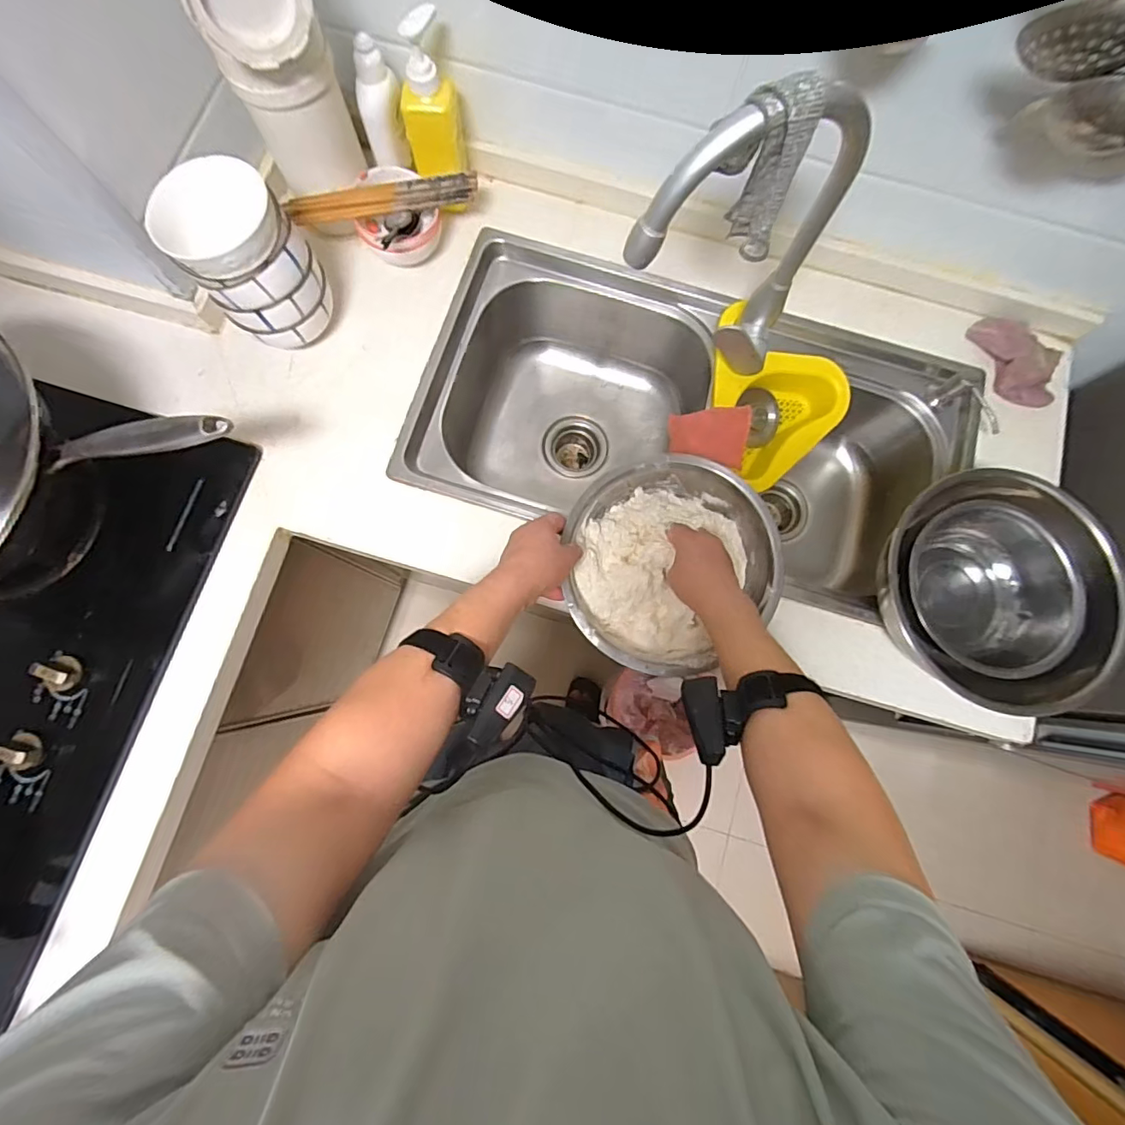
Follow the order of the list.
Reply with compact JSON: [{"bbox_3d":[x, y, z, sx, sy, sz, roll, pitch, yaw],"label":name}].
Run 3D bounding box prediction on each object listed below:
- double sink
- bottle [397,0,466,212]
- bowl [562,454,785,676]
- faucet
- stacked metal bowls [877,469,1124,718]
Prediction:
[{"bbox_3d":[0.180,-0.200,0.808,0.743,0.218,0.376,13,80,1],"label":"double sink"},{"bbox_3d":[-0.159,-0.547,0.651,0.075,0.199,0.069,-19,81,-5],"label":"bottle"},{"bbox_3d":[0.115,0.001,0.599,0.233,0.087,0.224,0,80,-1],"label":"bowl"},{"bbox_3d":[0.176,-0.292,0.531,0.219,0.310,0.089,-26,82,-6],"label":"faucet"},{"bbox_3d":[0.495,0.040,0.613,0.246,0.130,0.244,0,80,-1],"label":"stacked metal bowls"}]

